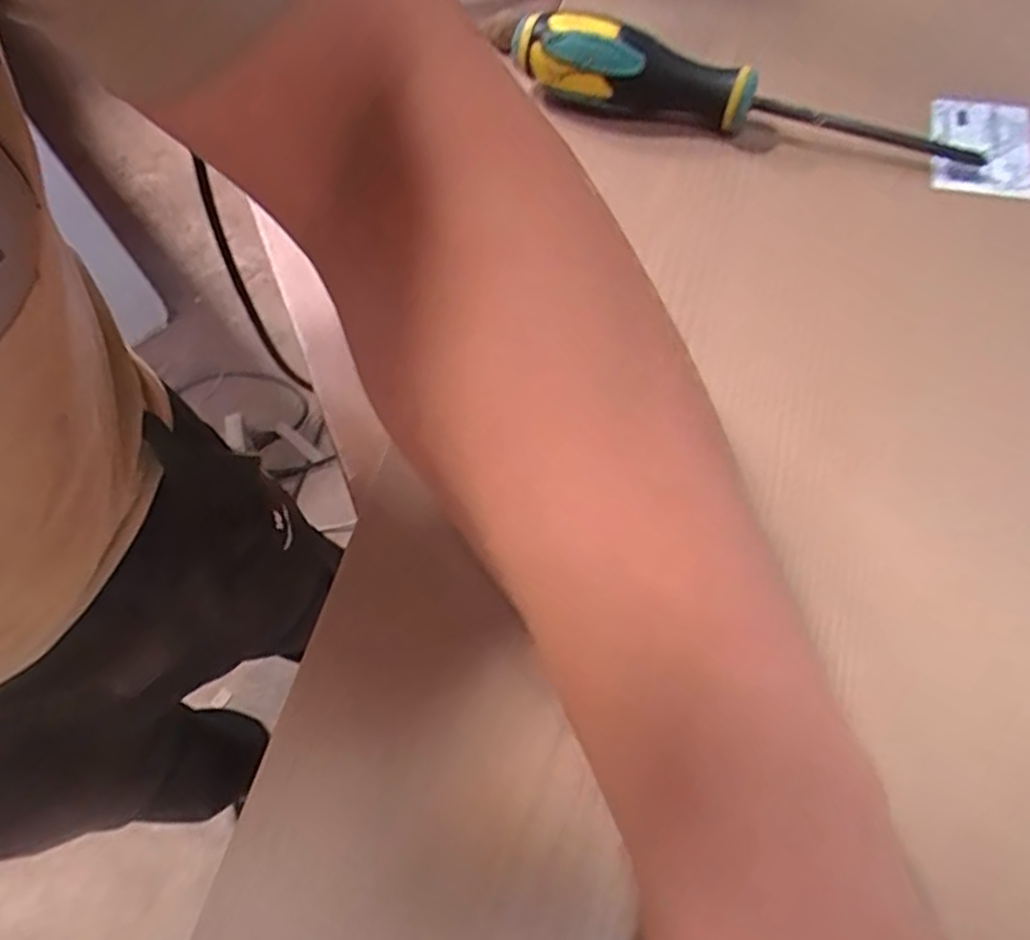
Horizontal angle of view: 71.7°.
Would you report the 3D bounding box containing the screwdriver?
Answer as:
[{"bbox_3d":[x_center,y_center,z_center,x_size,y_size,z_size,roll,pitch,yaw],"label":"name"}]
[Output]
[{"bbox_3d":[0.093,-0.168,0.314,0.200,0.037,0.029,14,64,12],"label":"screwdriver"}]

